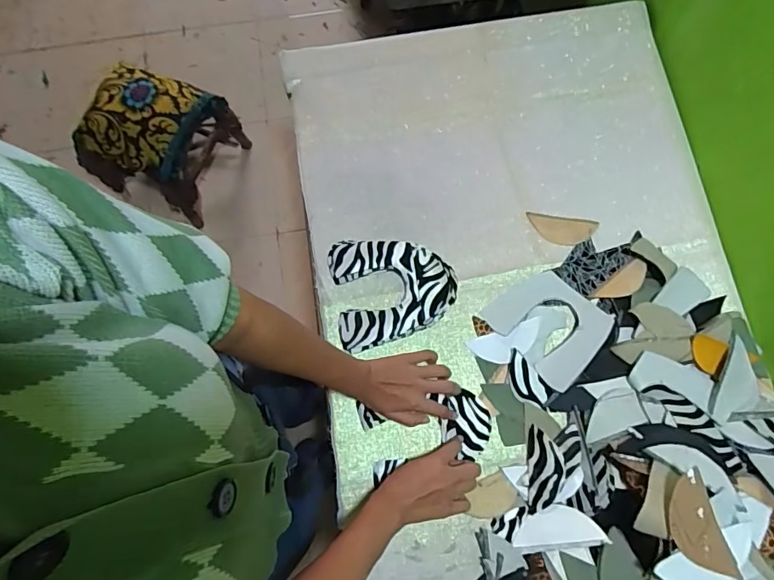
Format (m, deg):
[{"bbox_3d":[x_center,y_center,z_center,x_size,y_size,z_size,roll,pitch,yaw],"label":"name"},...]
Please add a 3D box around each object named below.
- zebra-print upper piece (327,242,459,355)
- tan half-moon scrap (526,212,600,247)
[{"bbox_3d":[0.011,-0.005,0.683,0.172,0.035,0.155,-11,77,-2],"label":"zebra-print upper piece"},{"bbox_3d":[0.262,-0.090,0.710,0.100,0.004,0.044,9,77,3],"label":"tan half-moon scrap"}]

